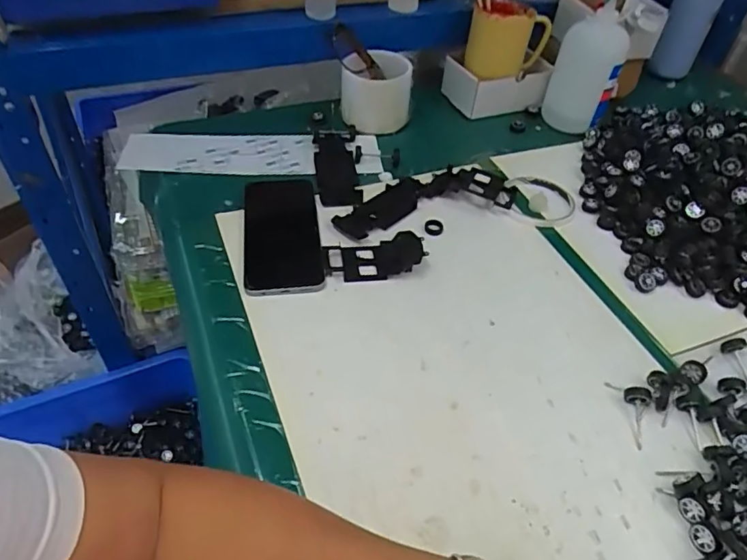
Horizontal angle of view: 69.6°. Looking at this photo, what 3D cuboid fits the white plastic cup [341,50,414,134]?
[{"bbox_3d":[0.005,-0.238,0.687,0.087,0.078,0.087,3,46,-3],"label":"white plastic cup"}]

